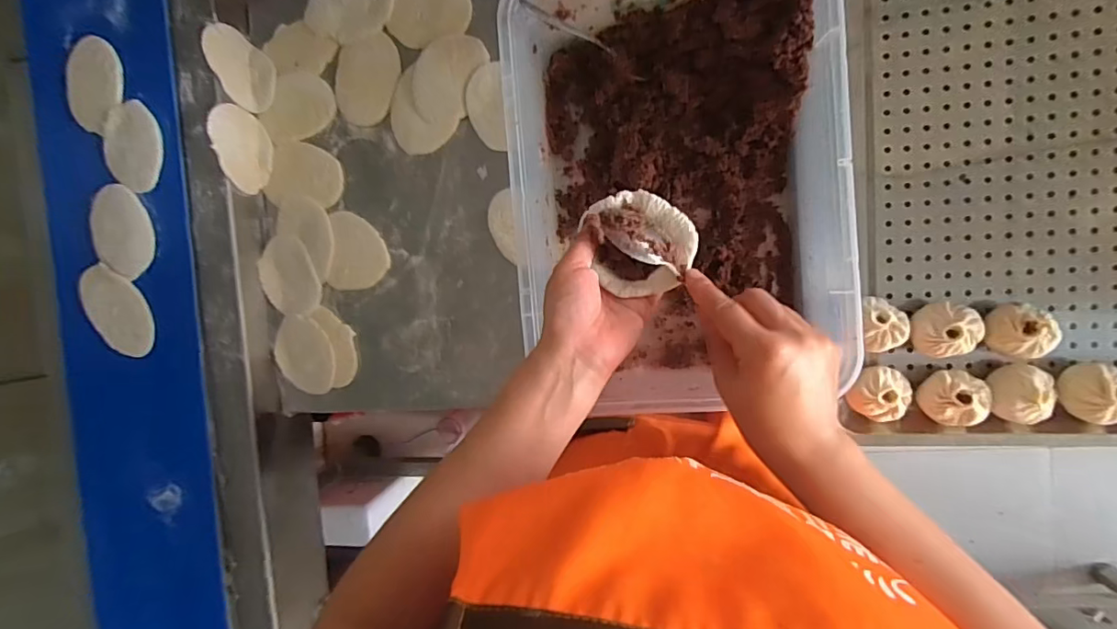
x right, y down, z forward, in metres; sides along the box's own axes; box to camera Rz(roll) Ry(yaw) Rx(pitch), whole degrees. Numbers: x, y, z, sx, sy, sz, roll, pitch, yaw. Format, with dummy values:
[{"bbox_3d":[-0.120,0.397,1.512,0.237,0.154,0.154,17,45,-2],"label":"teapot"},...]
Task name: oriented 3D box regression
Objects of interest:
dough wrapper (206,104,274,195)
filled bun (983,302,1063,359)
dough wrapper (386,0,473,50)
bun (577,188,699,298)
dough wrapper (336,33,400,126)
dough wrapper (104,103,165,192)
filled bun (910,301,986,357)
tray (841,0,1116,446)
[{"bbox_3d":[-0.358,-0.187,0.594,0.006,0.067,0.092,-3,88,27],"label":"dough wrapper"},{"bbox_3d":[0.411,0.013,0.474,0.048,0.045,0.046,1,94,9],"label":"filled bun"},{"bbox_3d":[-0.142,-0.332,0.573,0.089,0.004,0.077,9,95,8],"label":"dough wrapper"},{"bbox_3d":[0.062,-0.054,0.382,0.071,0.033,0.080,-23,90,10],"label":"bun"},{"bbox_3d":[-0.219,-0.267,0.597,0.073,0.010,0.098,18,96,7],"label":"dough wrapper"},{"bbox_3d":[-0.475,-0.187,0.585,0.066,0.007,0.097,-5,93,9],"label":"dough wrapper"},{"bbox_3d":[0.350,0.013,0.481,0.050,0.044,0.046,1,94,9],"label":"filled bun"},{"bbox_3d":[0.434,-0.168,0.453,0.360,0.058,0.578,-3,93,9],"label":"tray"}]

